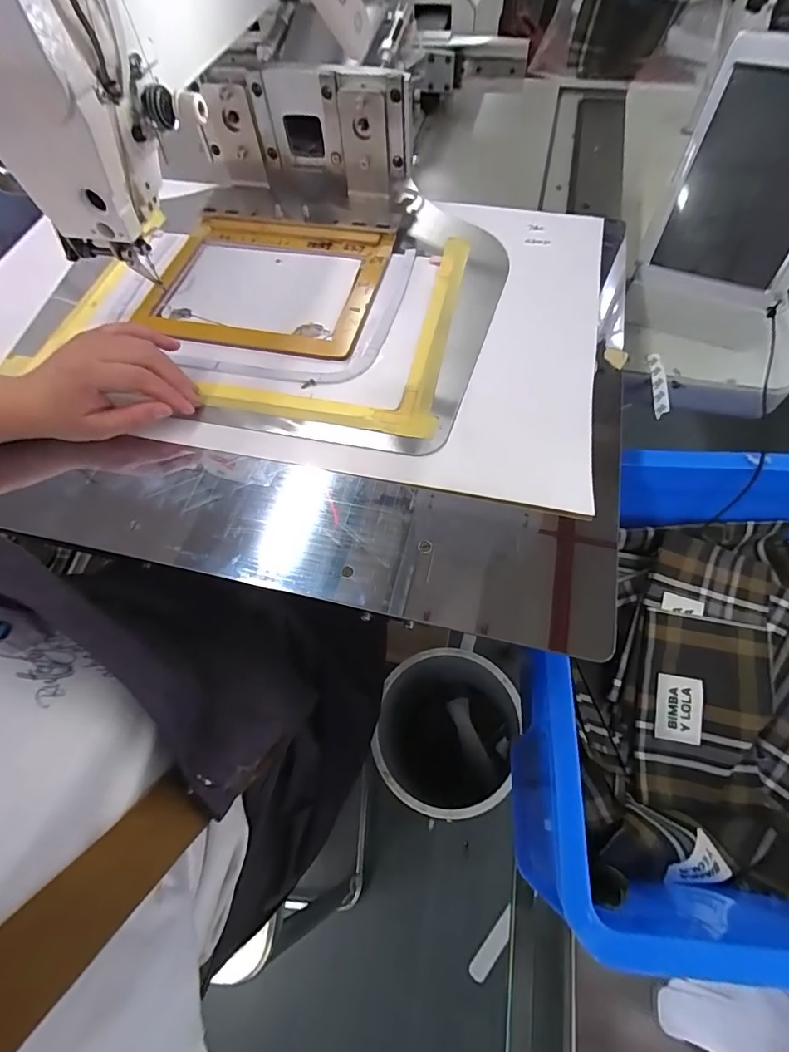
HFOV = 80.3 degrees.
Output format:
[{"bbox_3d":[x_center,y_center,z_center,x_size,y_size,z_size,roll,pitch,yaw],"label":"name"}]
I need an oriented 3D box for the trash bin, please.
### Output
[{"bbox_3d":[0.104,0.387,0.868,0.228,0.242,0.256,21,65,15],"label":"trash bin"}]

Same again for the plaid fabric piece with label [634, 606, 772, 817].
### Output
[{"bbox_3d":[0.294,0.179,0.447,0.118,0.018,0.178,9,80,6],"label":"plaid fabric piece with label"}]

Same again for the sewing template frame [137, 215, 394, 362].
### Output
[{"bbox_3d":[-0.125,-0.235,0.449,0.218,0.016,0.174,9,63,9],"label":"sewing template frame"}]

